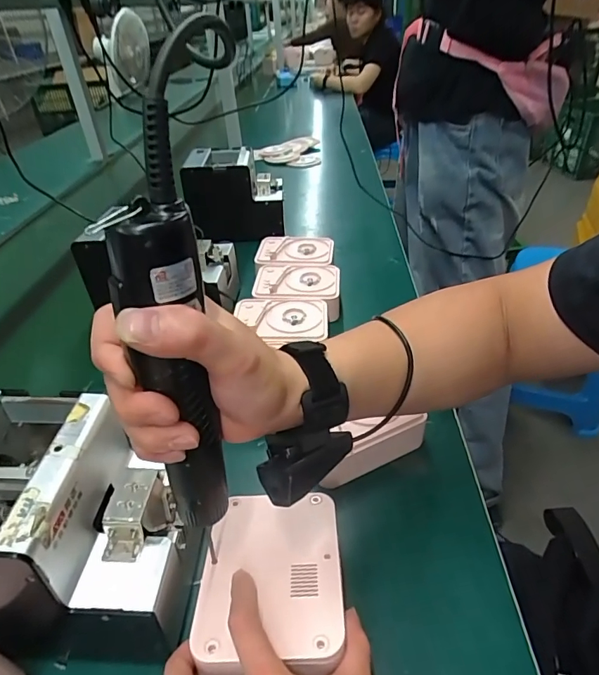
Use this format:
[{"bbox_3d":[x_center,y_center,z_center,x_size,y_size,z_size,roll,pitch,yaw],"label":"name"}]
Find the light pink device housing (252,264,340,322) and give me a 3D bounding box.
[{"bbox_3d":[-0.002,-0.072,0.688,0.125,0.042,0.105,-1,36,5],"label":"light pink device housing"}]

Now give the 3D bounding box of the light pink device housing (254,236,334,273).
[{"bbox_3d":[-0.007,-0.149,0.761,0.124,0.018,0.105,0,36,5],"label":"light pink device housing"}]

